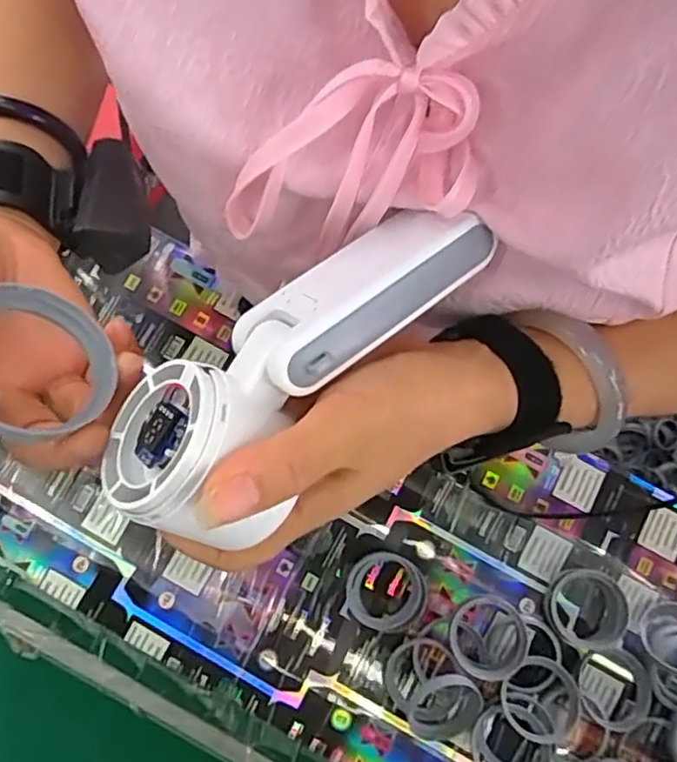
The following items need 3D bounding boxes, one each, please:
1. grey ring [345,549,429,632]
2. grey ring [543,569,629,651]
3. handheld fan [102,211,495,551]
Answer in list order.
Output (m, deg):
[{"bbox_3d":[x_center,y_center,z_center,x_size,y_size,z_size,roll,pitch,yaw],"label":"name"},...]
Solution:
[{"bbox_3d":[0.038,0.170,0.517,0.062,0.011,0.061,0,79,-1],"label":"grey ring"},{"bbox_3d":[0.198,0.183,0.519,0.063,0.015,0.061,0,79,-1],"label":"grey ring"},{"bbox_3d":[-0.009,-0.009,0.225,0.158,0.044,0.065,-41,82,-15],"label":"handheld fan"}]

